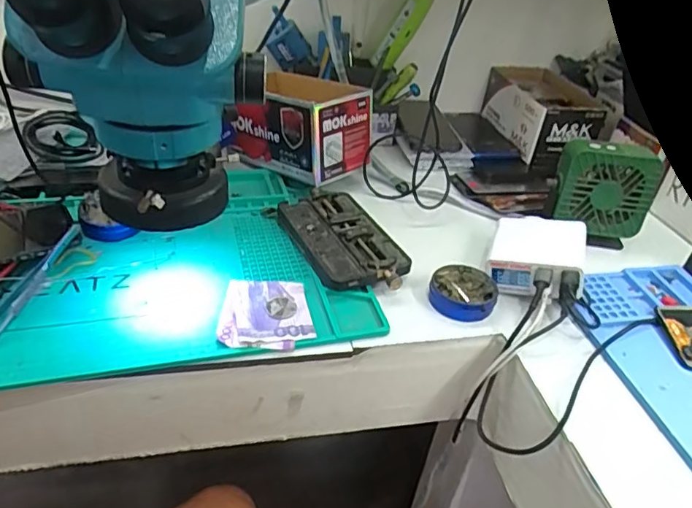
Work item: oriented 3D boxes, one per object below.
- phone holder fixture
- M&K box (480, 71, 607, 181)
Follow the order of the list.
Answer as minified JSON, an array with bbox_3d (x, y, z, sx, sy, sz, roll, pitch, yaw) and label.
[{"bbox_3d":[-0.003,-0.020,0.554,0.091,0.023,0.166,-12,39,-24],"label":"phone holder fixture"},{"bbox_3d":[0.297,-0.212,0.818,0.123,0.072,0.202,0,37,-10],"label":"M&K box"}]

